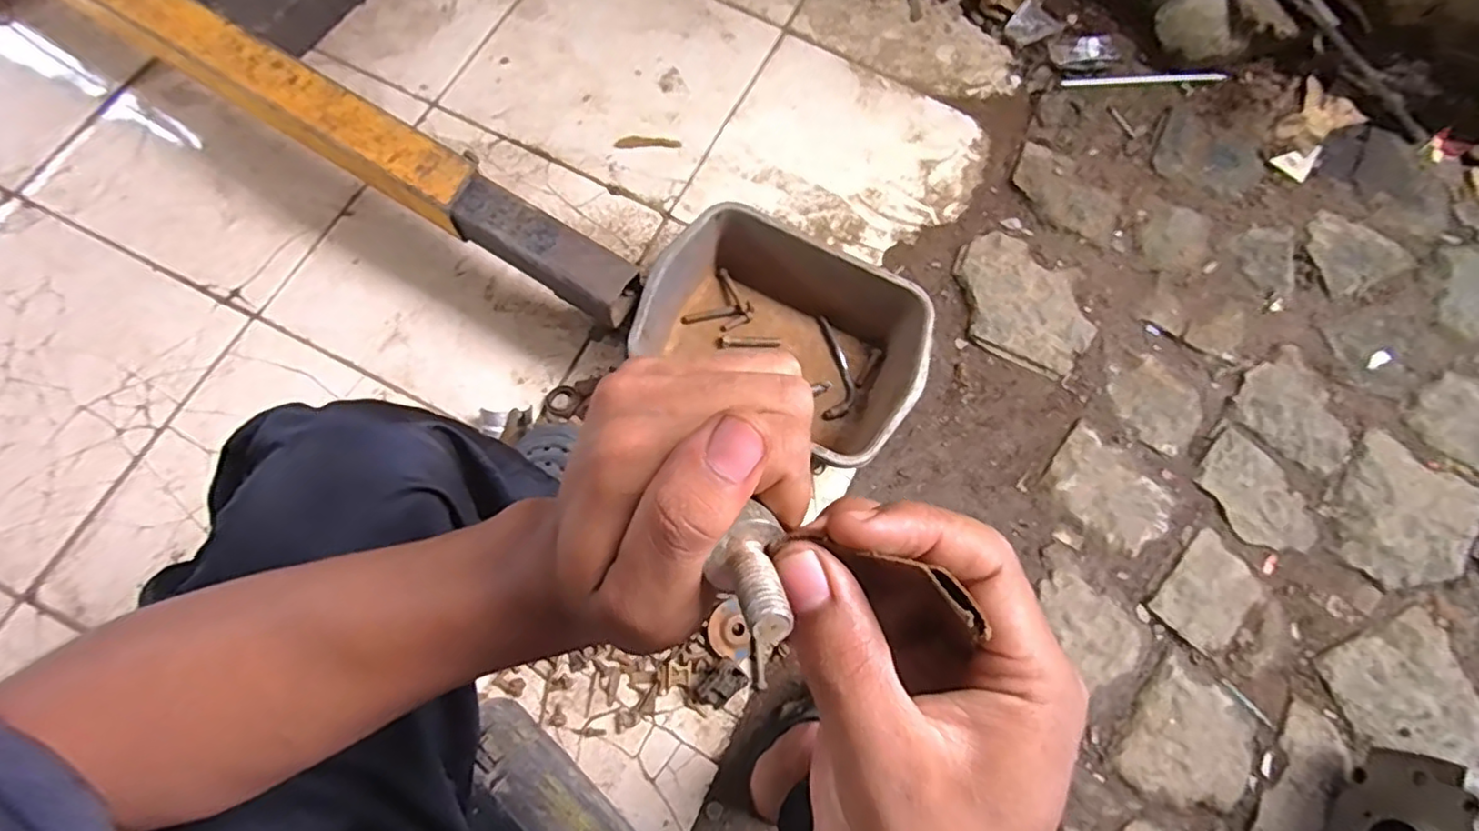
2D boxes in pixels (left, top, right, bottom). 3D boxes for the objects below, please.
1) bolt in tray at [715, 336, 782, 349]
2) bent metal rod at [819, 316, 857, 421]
[{"bbox_3d":[0.013,-0.101,0.886,0.088,0.011,0.014,-2,74,-2],"label":"bolt in tray"},{"bbox_3d":[0.136,-0.067,0.889,0.042,0.016,0.151,0,74,-2],"label":"bent metal rod"}]

